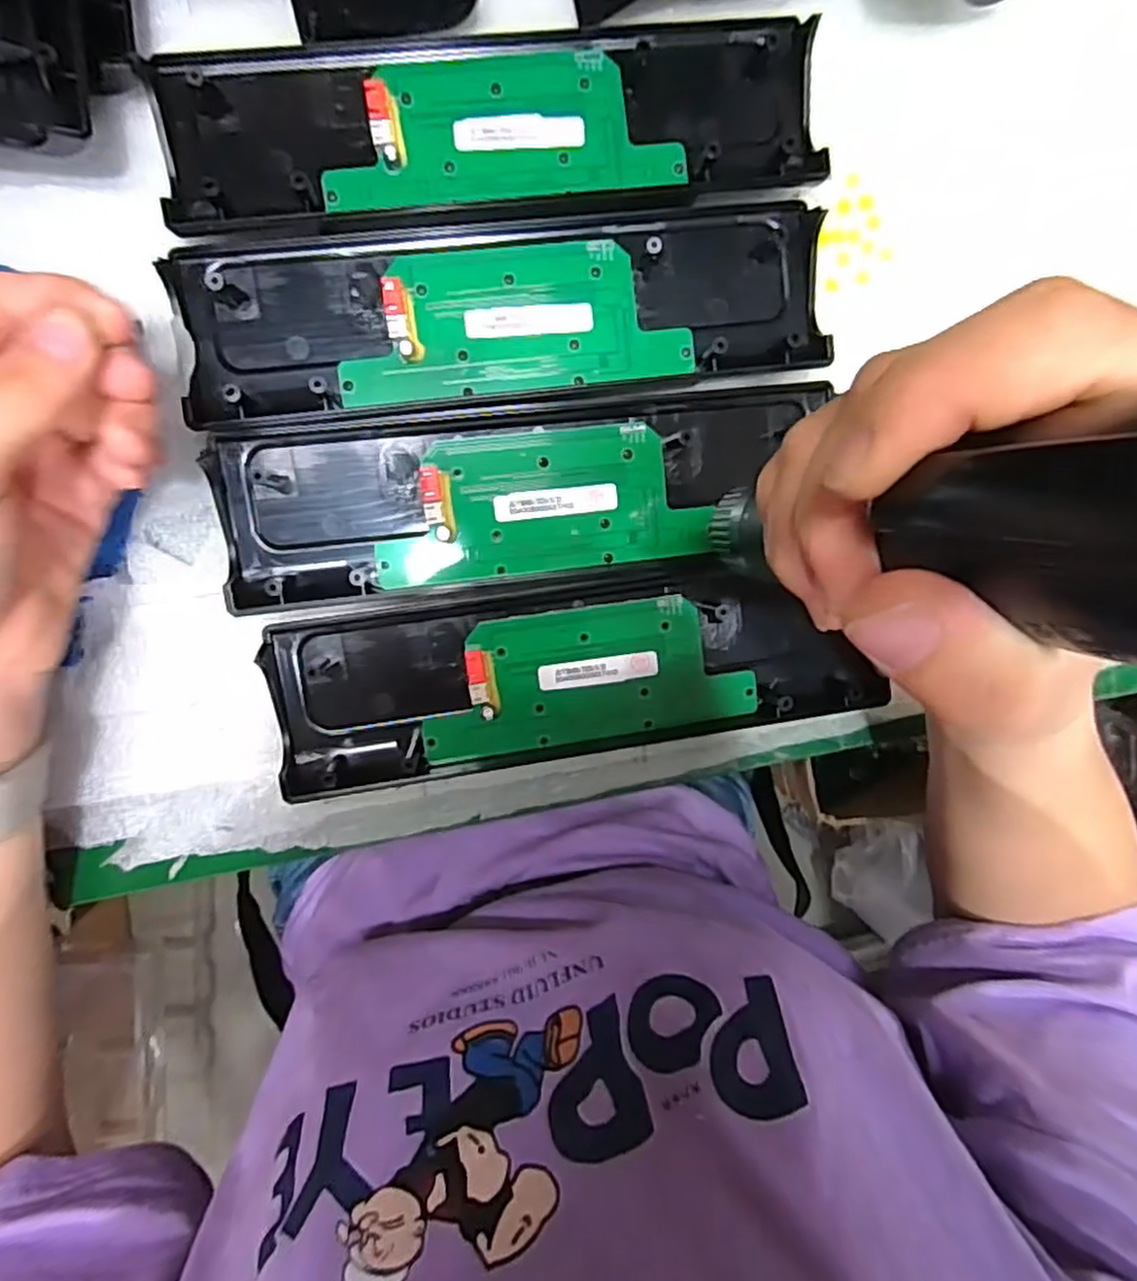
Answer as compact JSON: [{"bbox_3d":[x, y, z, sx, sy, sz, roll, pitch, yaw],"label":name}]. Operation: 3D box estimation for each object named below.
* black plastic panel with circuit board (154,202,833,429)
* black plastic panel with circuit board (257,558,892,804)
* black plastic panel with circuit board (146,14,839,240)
[{"bbox_3d":[-0.019,-0.129,0.271,0.246,0.014,0.067,-8,96,-6],"label":"black plastic panel with circuit board"},{"bbox_3d":[0.003,0.012,0.286,0.233,0.017,0.070,-8,96,-6],"label":"black plastic panel with circuit board"},{"bbox_3d":[-0.025,-0.197,0.264,0.243,0.016,0.067,-8,96,-6],"label":"black plastic panel with circuit board"}]

